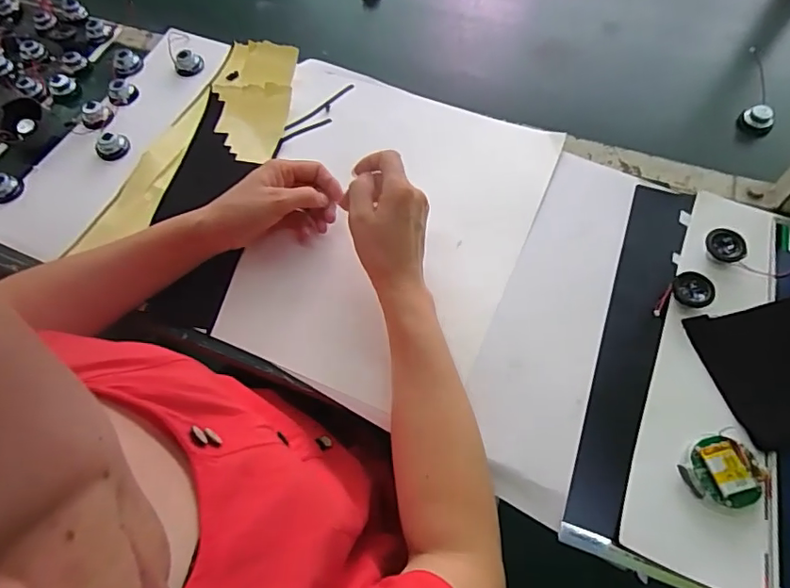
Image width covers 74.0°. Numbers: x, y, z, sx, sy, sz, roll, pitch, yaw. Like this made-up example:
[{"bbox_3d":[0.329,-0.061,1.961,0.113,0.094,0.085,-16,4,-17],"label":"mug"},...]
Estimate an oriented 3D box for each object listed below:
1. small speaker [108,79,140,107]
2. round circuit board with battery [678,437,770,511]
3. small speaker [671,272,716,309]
[{"bbox_3d":[-0.344,-0.255,0.663,0.036,0.017,0.032,-27,63,-12],"label":"small speaker"},{"bbox_3d":[0.255,0.138,0.405,0.052,0.012,0.051,-1,61,2],"label":"round circuit board with battery"},{"bbox_3d":[0.272,-0.004,0.477,0.034,0.009,0.032,18,63,12],"label":"small speaker"}]

